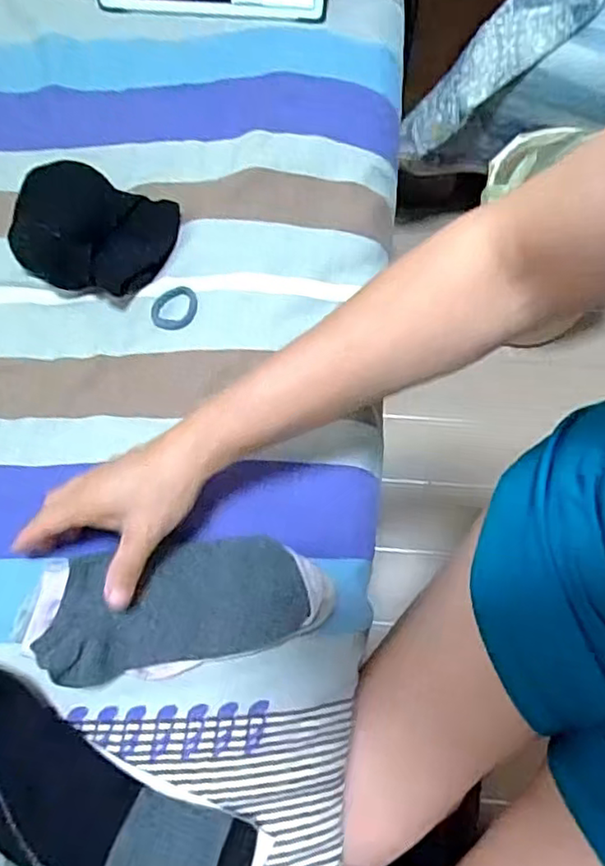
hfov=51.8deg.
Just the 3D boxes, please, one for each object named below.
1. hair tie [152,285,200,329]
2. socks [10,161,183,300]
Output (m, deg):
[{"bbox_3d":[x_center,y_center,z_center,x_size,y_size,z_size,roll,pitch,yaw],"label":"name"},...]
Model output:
[{"bbox_3d":[-0.106,-0.104,0.515,0.039,0.007,0.042,7,71,3],"label":"hair tie"},{"bbox_3d":[-0.178,-0.173,0.534,0.135,0.047,0.105,25,73,9],"label":"socks"}]

